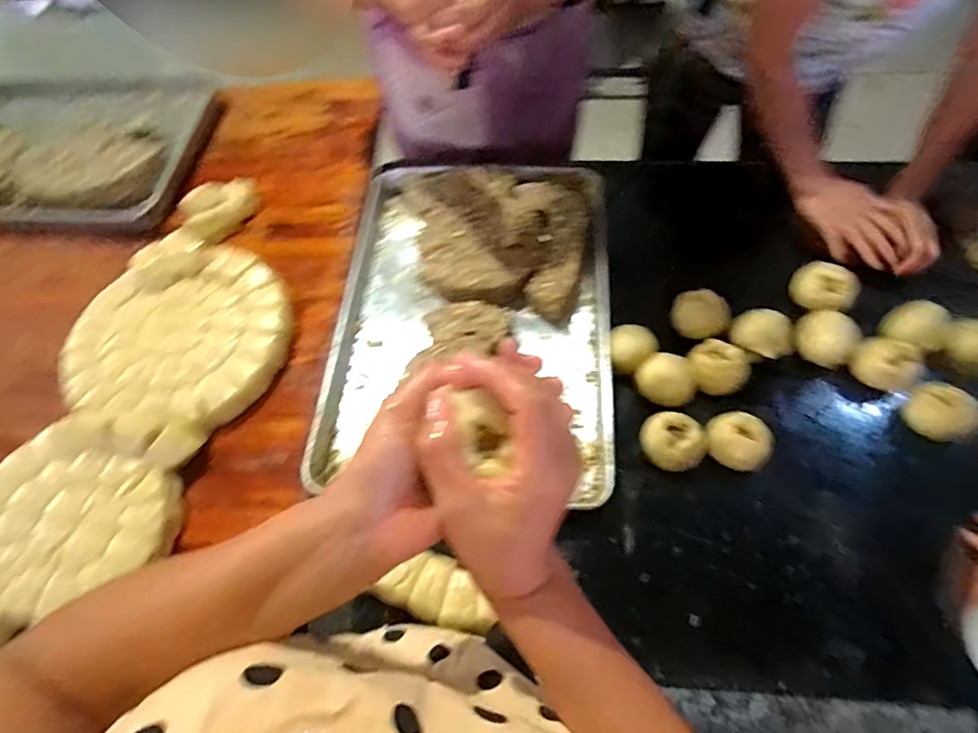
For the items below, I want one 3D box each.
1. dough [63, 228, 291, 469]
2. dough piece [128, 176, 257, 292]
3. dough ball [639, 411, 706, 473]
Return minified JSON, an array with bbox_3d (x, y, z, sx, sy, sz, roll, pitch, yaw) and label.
[{"bbox_3d":[-0.464,-0.052,0.766,0.318,0.048,0.321,31,66,16],"label":"dough"},{"bbox_3d":[-0.499,-0.236,0.860,0.118,0.032,0.268,15,64,12],"label":"dough piece"},{"bbox_3d":[0.242,0.100,0.679,0.072,0.055,0.080,-41,67,-16],"label":"dough ball"}]

